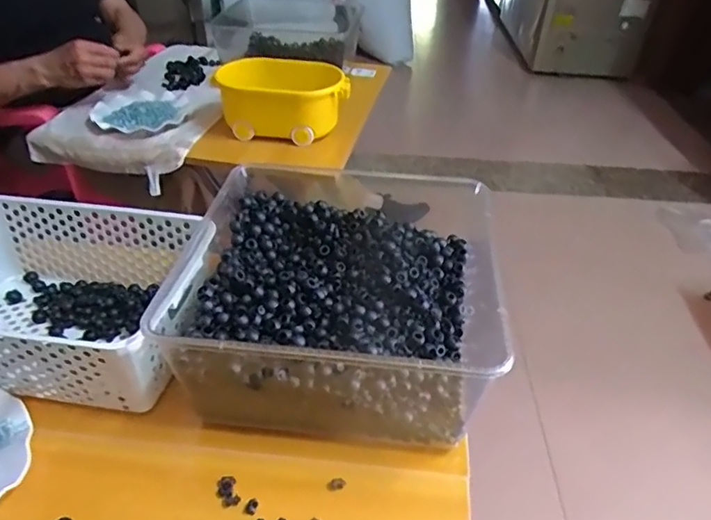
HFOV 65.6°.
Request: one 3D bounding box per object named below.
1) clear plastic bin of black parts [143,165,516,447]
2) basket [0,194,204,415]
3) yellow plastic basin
[{"bbox_3d":[-0.023,0.048,0.577,0.302,0.141,0.274,6,37,6],"label":"clear plastic bin of black parts"},{"bbox_3d":[-0.325,0.041,0.594,0.305,0.110,0.209,5,37,4],"label":"basket"},{"bbox_3d":[-0.133,-0.289,1.043,0.240,0.131,0.158,-5,38,-9],"label":"yellow plastic basin"}]

